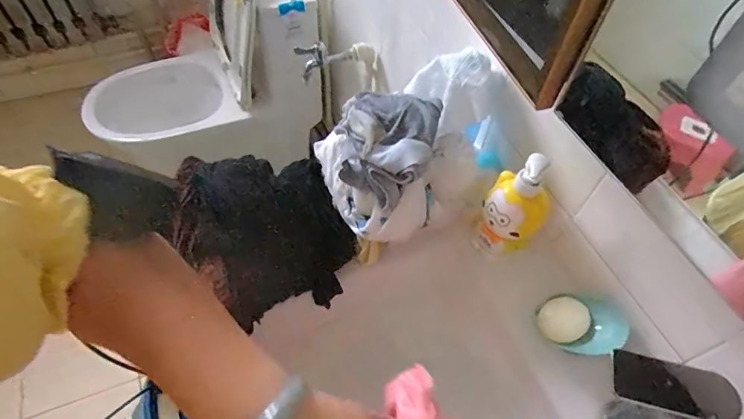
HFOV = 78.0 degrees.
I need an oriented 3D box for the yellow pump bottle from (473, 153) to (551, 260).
[{"bbox_3d":[0.180,0.003,0.596,0.080,0.182,0.056,35,61,20],"label":"yellow pump bottle"}]

